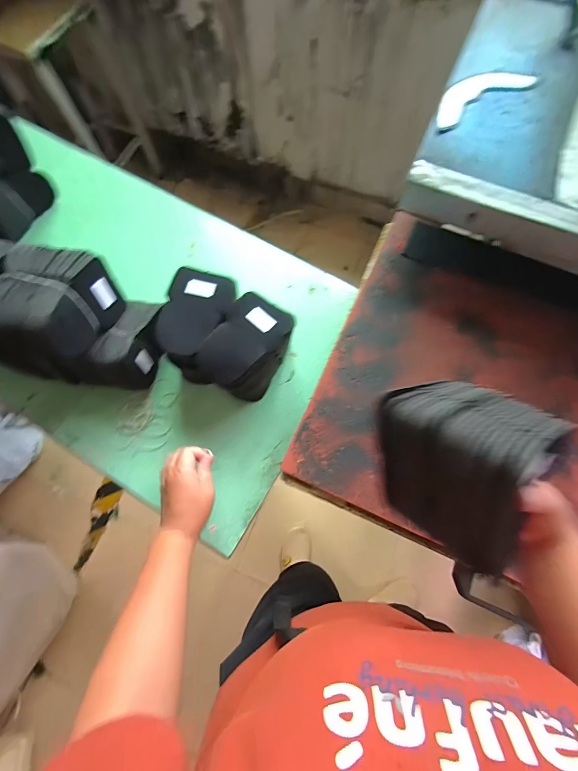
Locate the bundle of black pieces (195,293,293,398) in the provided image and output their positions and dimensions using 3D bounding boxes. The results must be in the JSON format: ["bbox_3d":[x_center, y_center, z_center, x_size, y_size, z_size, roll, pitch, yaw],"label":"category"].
[{"bbox_3d":[-0.065,-0.054,0.545,0.098,0.123,0.151,36,76,10],"label":"bundle of black pieces"}]

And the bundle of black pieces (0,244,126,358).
[{"bbox_3d":[-0.341,-0.117,0.484,0.130,0.088,0.152,14,73,4],"label":"bundle of black pieces"}]

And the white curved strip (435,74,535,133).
[{"bbox_3d":[0.290,-0.449,0.513,0.178,0.012,0.060,-29,75,-9],"label":"white curved strip"}]

